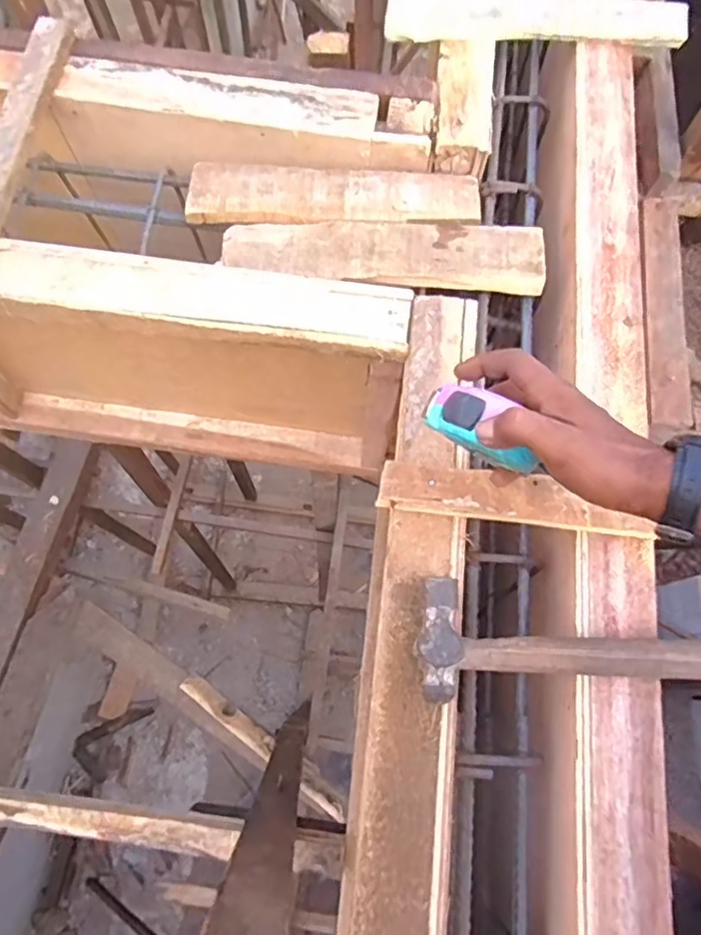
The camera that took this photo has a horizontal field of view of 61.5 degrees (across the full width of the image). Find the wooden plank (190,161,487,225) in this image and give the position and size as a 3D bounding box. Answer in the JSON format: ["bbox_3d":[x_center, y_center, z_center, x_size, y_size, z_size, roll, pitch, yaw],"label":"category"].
[{"bbox_3d":[-0.018,-0.310,0.672,0.323,0.016,0.075,0,71,-1],"label":"wooden plank"}]

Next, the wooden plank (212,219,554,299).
[{"bbox_3d":[0.035,-0.234,0.643,0.342,0.023,0.084,3,71,0],"label":"wooden plank"}]

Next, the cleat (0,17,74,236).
[{"bbox_3d":[-0.371,-0.360,0.642,0.047,0.022,0.337,9,71,2],"label":"cleat"}]

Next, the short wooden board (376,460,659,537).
[{"bbox_3d":[0.142,0.027,0.512,0.228,0.019,0.044,9,71,1],"label":"short wooden board"}]

